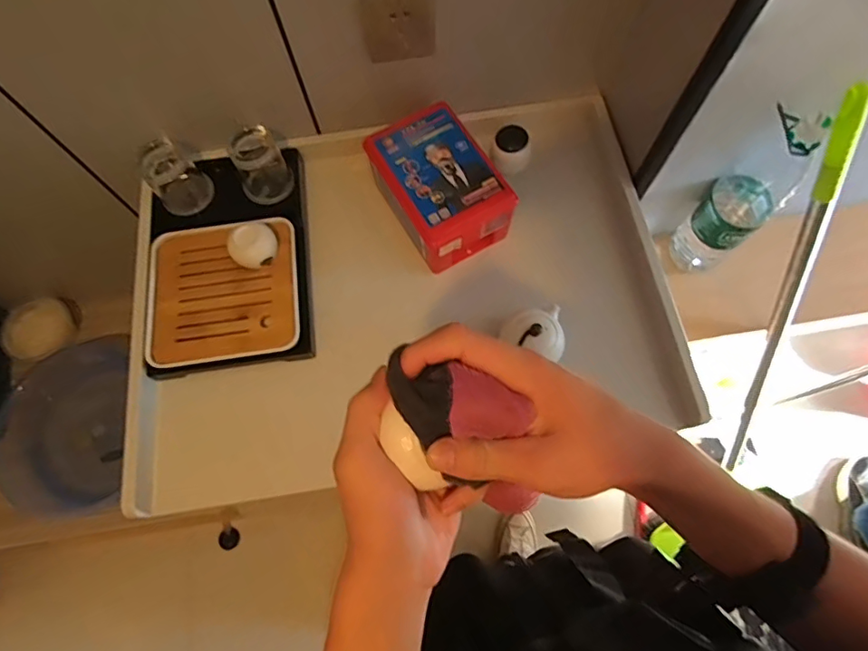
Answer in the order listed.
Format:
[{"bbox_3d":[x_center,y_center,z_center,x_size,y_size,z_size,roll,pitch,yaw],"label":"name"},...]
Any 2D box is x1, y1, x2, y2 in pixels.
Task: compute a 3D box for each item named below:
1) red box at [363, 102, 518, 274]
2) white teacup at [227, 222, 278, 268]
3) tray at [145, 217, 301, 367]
[{"bbox_3d":[0.005,-0.191,0.719,0.127,0.106,0.190,-30,74,-9],"label":"red box"},{"bbox_3d":[-0.245,-0.108,0.692,0.061,0.041,0.050,-40,75,-12],"label":"white teacup"},{"bbox_3d":[-0.287,-0.047,0.689,0.201,0.017,0.189,-9,71,-2],"label":"tray"}]

